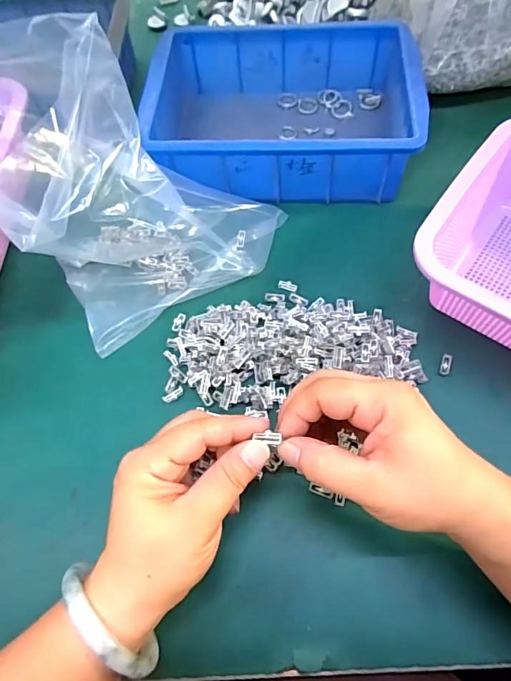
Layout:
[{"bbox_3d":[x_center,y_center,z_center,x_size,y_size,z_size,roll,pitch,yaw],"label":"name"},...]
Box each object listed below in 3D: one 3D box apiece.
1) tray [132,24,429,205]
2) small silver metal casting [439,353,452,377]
[{"bbox_3d":[0.026,-0.217,0.430,0.235,0.070,0.173,3,64,4],"label":"tray"},{"bbox_3d":[0.146,0.019,0.342,0.007,0.004,0.017,15,82,10],"label":"small silver metal casting"}]

